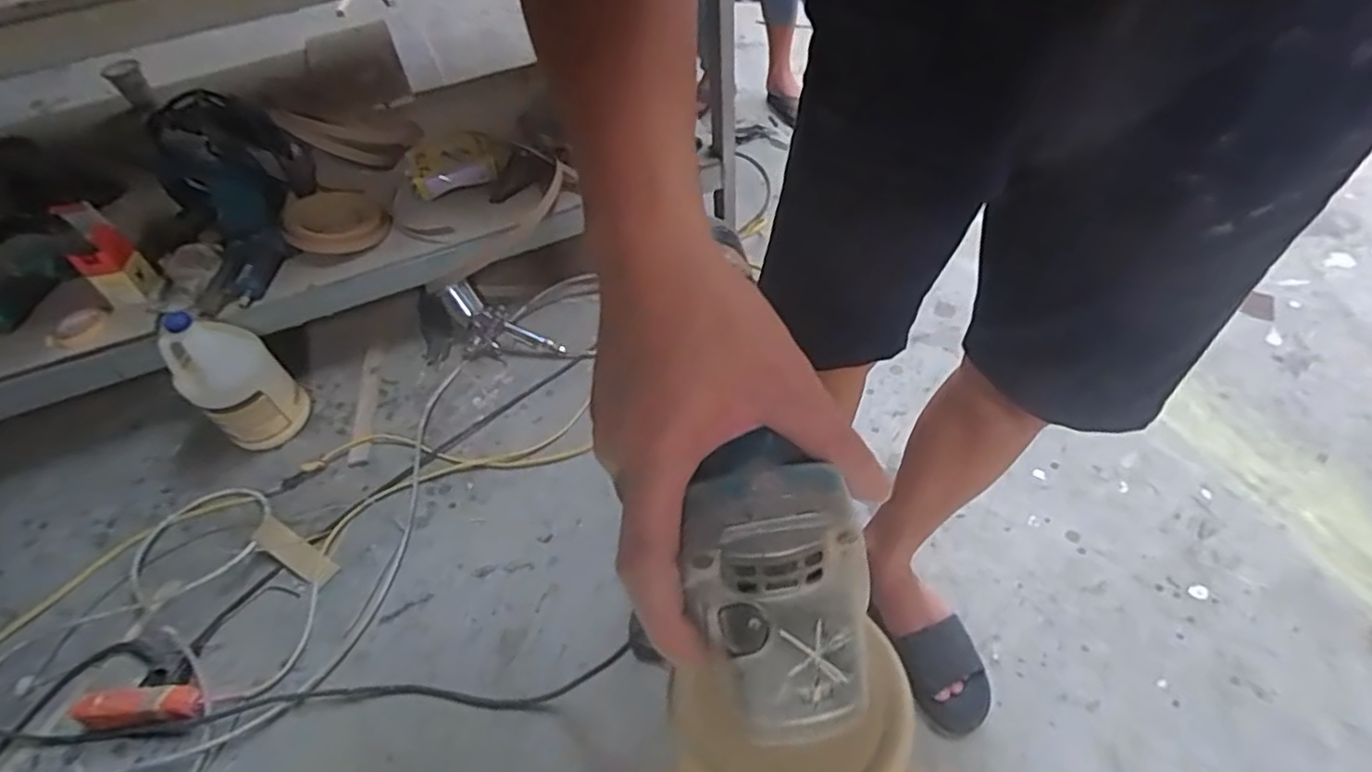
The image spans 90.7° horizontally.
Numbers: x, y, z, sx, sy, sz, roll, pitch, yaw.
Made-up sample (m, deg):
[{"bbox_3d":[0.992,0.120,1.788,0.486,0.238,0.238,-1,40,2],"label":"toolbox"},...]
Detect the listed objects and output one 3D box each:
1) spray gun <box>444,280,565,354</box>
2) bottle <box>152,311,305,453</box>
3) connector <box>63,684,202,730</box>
[{"bbox_3d":[-0.390,-0.111,1.422,0.258,0.101,0.094,29,57,-2],"label":"spray gun"},{"bbox_3d":[-0.824,-0.010,1.236,0.120,0.284,0.151,34,62,28],"label":"bottle"},{"bbox_3d":[-0.782,0.455,0.961,0.183,0.066,0.050,-4,52,2],"label":"connector"}]

